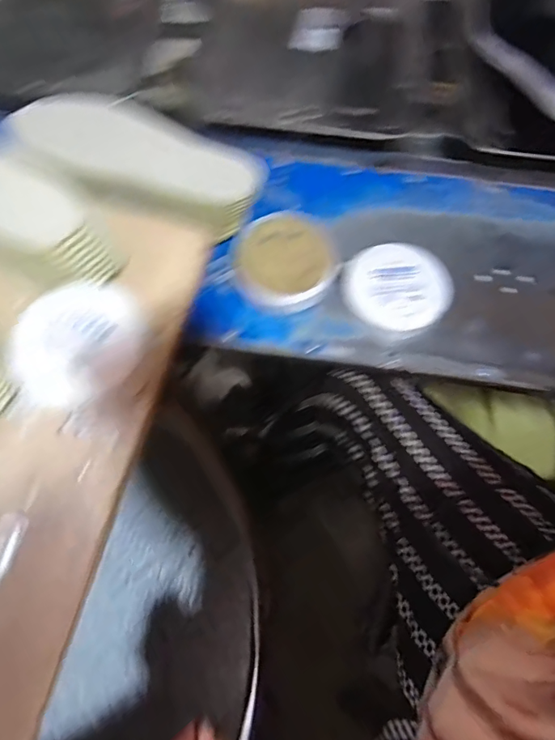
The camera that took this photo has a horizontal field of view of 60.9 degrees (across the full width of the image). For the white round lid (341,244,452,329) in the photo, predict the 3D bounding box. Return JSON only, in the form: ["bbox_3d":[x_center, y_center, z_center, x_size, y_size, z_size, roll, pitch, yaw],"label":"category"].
[{"bbox_3d":[0.124,-0.084,0.484,0.107,0.021,0.089,-8,70,-3],"label":"white round lid"}]

